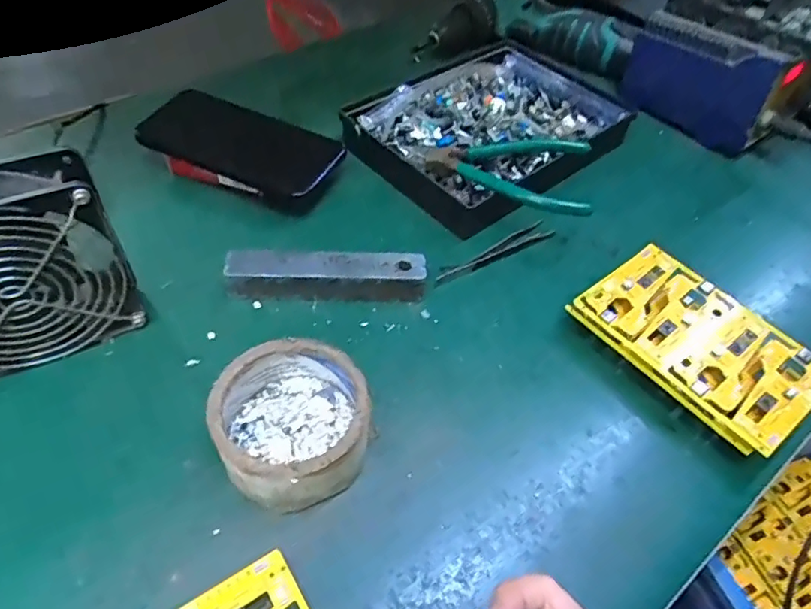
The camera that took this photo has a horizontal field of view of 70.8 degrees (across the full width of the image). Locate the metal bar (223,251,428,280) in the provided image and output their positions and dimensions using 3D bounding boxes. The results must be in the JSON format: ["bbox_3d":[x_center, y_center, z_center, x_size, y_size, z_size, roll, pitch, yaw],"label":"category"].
[{"bbox_3d":[-0.056,-0.021,0.412,0.138,0.029,0.024,2,51,-5],"label":"metal bar"}]

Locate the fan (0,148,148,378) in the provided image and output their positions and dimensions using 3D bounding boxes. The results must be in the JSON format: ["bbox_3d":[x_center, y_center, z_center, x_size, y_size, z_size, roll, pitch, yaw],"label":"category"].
[{"bbox_3d":[-0.230,-0.017,0.334,0.117,0.118,0.050,-22,57,-22],"label":"fan"}]

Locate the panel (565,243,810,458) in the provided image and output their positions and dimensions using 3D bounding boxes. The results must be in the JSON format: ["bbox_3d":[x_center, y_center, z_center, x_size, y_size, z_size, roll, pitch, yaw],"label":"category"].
[{"bbox_3d":[0.192,0.024,0.379,0.082,0.018,0.144,-36,60,-15],"label":"panel"}]

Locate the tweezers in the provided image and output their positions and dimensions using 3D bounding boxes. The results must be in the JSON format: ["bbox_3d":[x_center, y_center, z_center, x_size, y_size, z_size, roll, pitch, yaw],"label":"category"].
[{"bbox_3d":[0.073,-0.042,0.454,0.116,0.013,0.023,-23,57,-23],"label":"tweezers"}]

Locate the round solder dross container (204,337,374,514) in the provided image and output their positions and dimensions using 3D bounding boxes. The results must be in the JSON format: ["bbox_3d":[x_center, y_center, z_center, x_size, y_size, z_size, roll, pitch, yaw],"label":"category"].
[{"bbox_3d":[-0.064,0.067,0.325,0.084,0.045,0.084,3,51,-4],"label":"round solder dross container"}]

